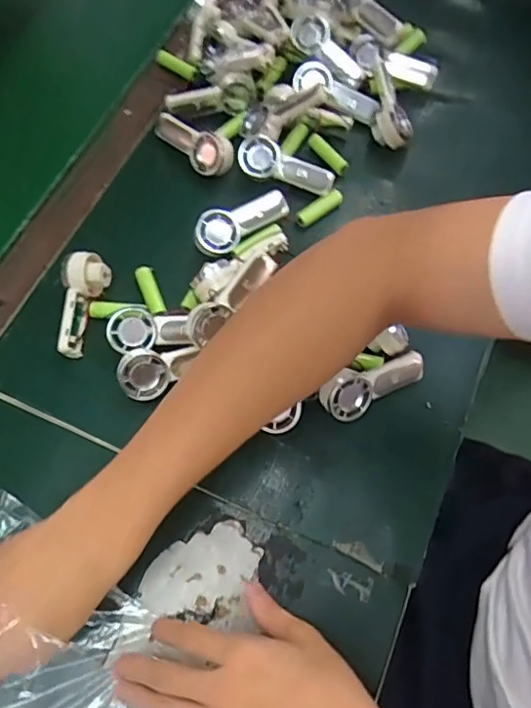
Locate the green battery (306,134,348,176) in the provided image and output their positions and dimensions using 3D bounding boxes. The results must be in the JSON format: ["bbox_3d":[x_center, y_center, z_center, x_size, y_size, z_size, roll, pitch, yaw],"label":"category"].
[{"bbox_3d":[0.064,-0.208,0.566,0.012,0.018,0.057,-36,71,-15],"label":"green battery"}]

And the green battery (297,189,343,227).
[{"bbox_3d":[0.053,-0.143,0.536,0.051,0.014,0.015,-41,72,-17],"label":"green battery"}]

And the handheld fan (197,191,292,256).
[{"bbox_3d":[-0.023,-0.127,0.511,0.096,0.028,0.039,-39,71,-16],"label":"handheld fan"}]

